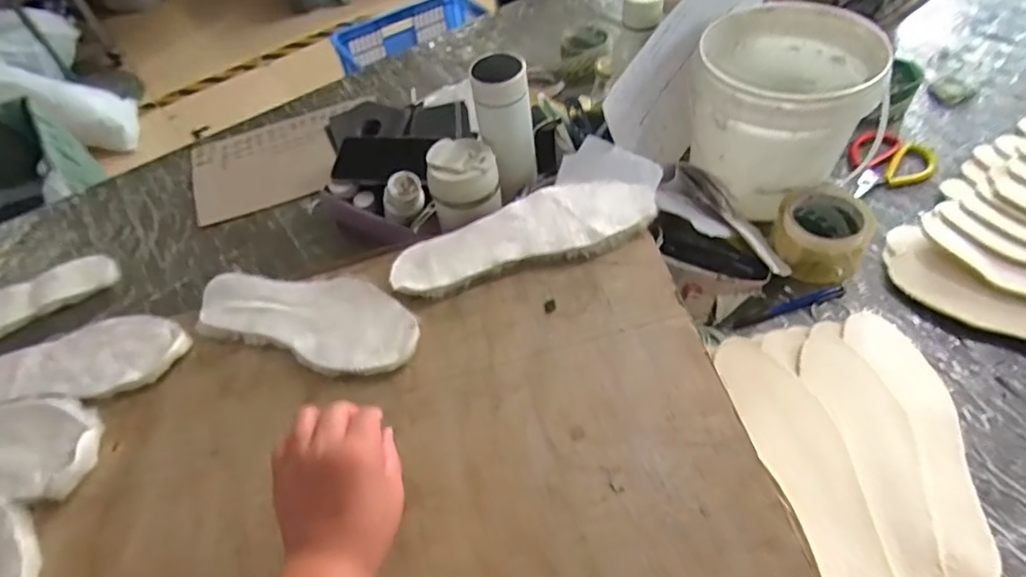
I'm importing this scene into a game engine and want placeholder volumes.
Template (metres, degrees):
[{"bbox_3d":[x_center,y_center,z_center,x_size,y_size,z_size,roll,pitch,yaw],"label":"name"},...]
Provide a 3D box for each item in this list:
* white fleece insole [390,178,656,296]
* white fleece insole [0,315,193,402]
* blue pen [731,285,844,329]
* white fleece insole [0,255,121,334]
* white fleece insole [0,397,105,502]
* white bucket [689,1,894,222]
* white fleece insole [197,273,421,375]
[{"bbox_3d":[0.010,-0.061,0.609,0.280,0.019,0.095,-15,51,4],"label":"white fleece insole"},{"bbox_3d":[-0.499,0.082,0.641,0.275,0.012,0.099,-8,53,8],"label":"white fleece insole"},{"bbox_3d":[0.327,0.023,0.675,0.129,0.017,0.015,-20,53,7],"label":"blue pen"},{"bbox_3d":[-0.668,0.024,0.738,0.274,0.013,0.085,-22,53,-11],"label":"white fleece insole"},{"bbox_3d":[-0.540,0.157,0.590,0.261,0.016,0.099,4,54,16],"label":"white fleece insole"},{"bbox_3d":[0.339,-0.220,0.723,0.211,0.179,0.224,-3,51,4],"label":"white bucket"},{"bbox_3d":[-0.222,0.028,0.604,0.269,0.014,0.097,12,65,20],"label":"white fleece insole"}]

